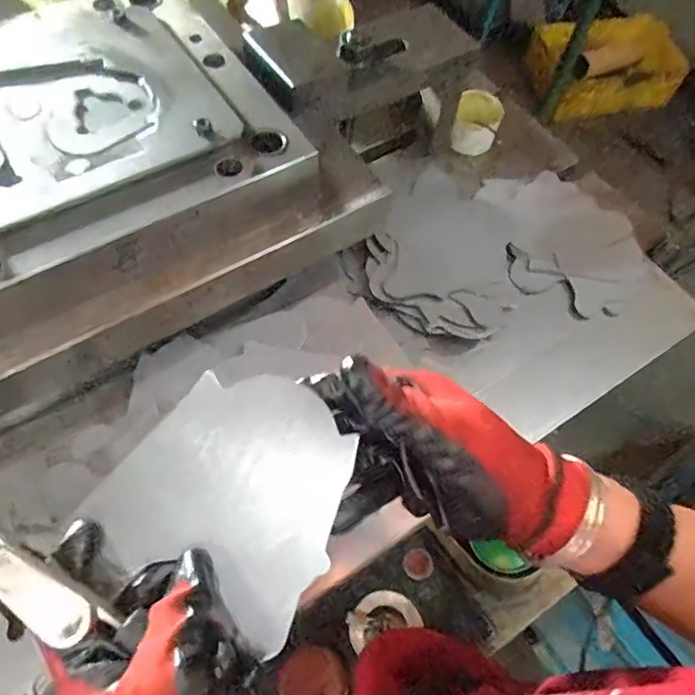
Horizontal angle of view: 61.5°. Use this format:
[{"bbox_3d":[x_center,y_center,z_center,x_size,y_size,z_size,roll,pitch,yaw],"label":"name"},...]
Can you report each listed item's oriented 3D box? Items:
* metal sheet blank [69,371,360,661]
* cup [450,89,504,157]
[{"bbox_3d":[-0.061,0.076,0.318,0.121,0.007,0.121,30,79,9],"label":"metal sheet blank"},{"bbox_3d":[0.166,-0.290,0.755,0.060,0.054,0.068,20,62,8],"label":"cup"}]

